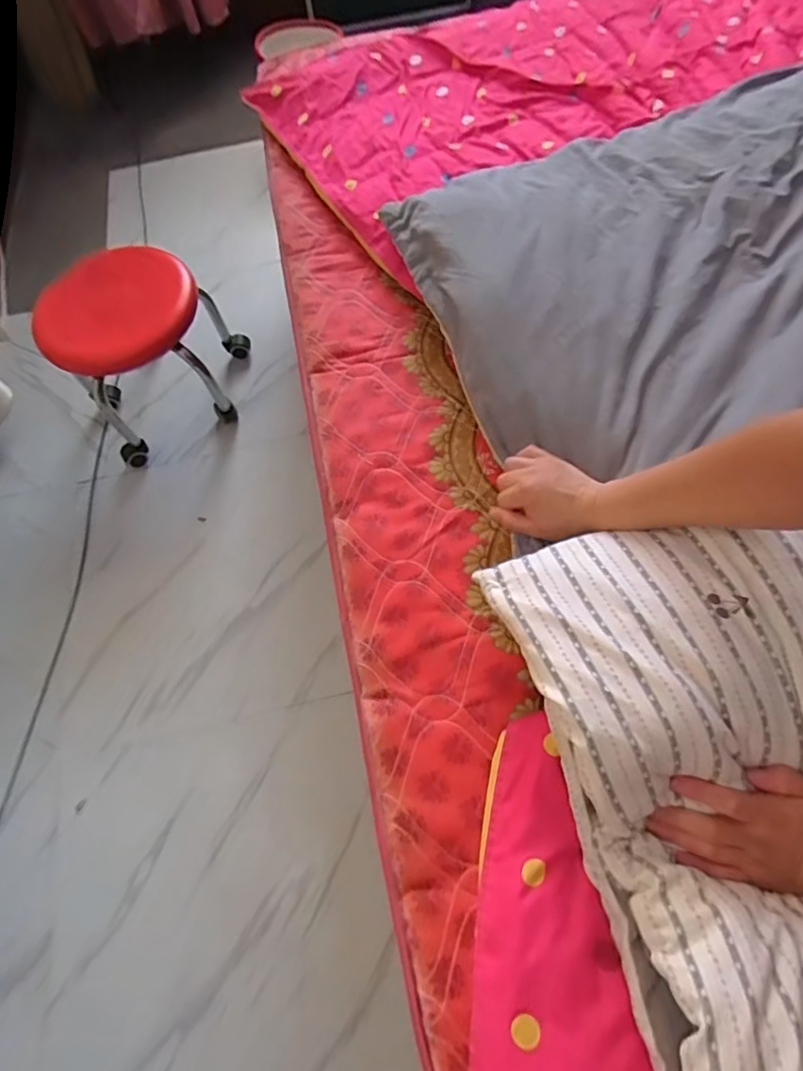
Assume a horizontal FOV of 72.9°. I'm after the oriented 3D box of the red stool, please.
[{"bbox_3d":[-0.557,-0.428,1.213,0.363,0.332,0.312,-29,66,-10],"label":"red stool"}]

